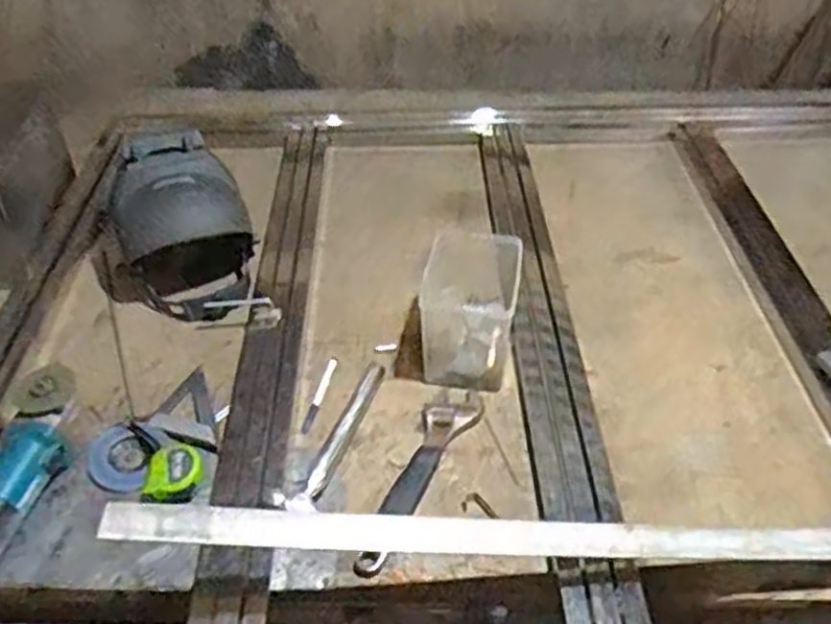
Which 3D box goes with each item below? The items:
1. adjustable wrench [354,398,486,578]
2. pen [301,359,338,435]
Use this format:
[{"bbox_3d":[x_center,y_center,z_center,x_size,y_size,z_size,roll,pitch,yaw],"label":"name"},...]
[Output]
[{"bbox_3d":[-0.004,0.198,0.926,0.066,0.022,0.276,21,45,22],"label":"adjustable wrench"},{"bbox_3d":[-0.129,0.113,1.022,0.014,0.013,0.132,9,42,9],"label":"pen"}]

